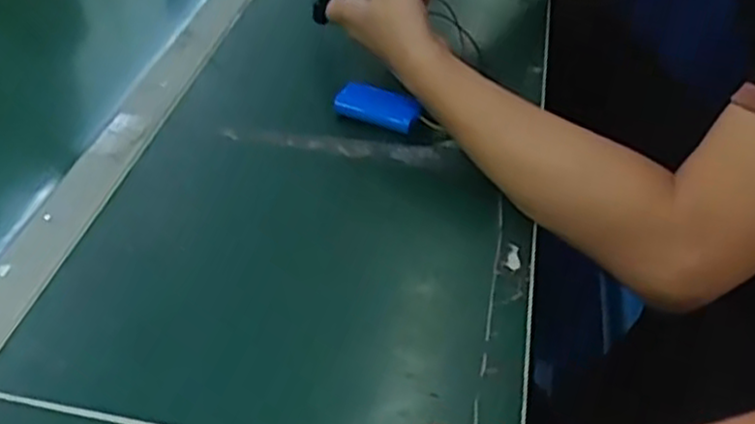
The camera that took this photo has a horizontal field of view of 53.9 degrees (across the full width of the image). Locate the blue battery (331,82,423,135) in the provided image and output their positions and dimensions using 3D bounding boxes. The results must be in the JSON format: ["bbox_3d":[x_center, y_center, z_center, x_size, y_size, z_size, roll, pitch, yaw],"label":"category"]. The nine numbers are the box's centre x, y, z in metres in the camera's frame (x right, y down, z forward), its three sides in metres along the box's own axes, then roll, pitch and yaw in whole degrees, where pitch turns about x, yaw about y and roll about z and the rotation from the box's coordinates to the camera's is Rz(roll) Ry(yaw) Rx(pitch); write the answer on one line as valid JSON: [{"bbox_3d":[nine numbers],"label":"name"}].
[{"bbox_3d":[0.001,-0.086,0.599,0.072,0.022,0.029,19,45,18],"label":"blue battery"}]

